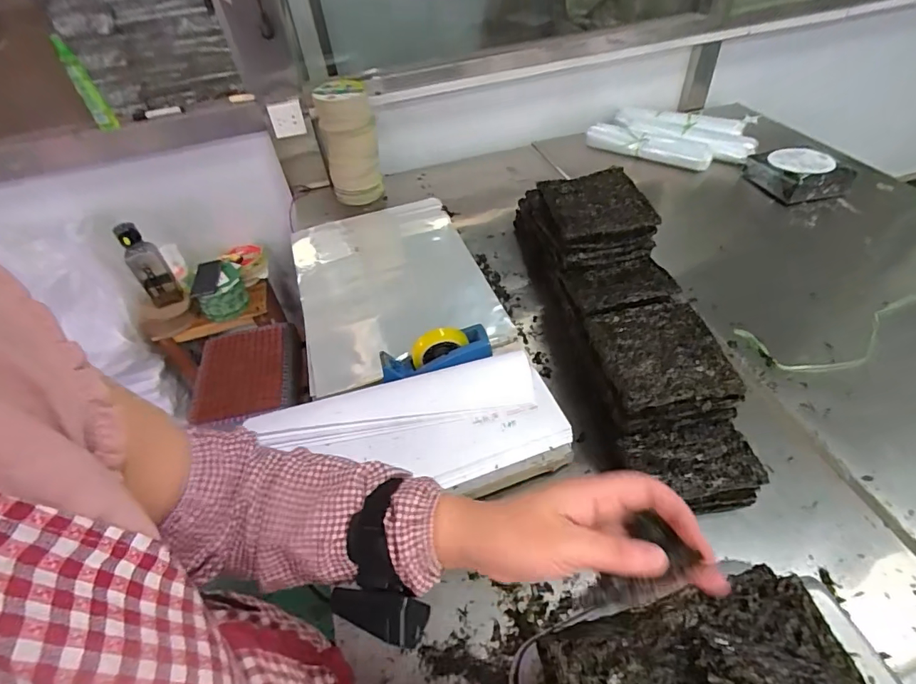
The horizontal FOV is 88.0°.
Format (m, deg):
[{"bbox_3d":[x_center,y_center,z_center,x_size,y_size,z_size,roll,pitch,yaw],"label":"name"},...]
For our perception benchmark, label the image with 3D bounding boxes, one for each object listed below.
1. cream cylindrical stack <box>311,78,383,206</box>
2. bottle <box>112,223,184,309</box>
[{"bbox_3d":[-0.319,-0.585,1.389,0.153,0.305,0.168,-16,47,-9],"label":"cream cylindrical stack"},{"bbox_3d":[-0.883,-0.213,1.356,0.090,0.239,0.081,-33,52,-23],"label":"bottle"}]

